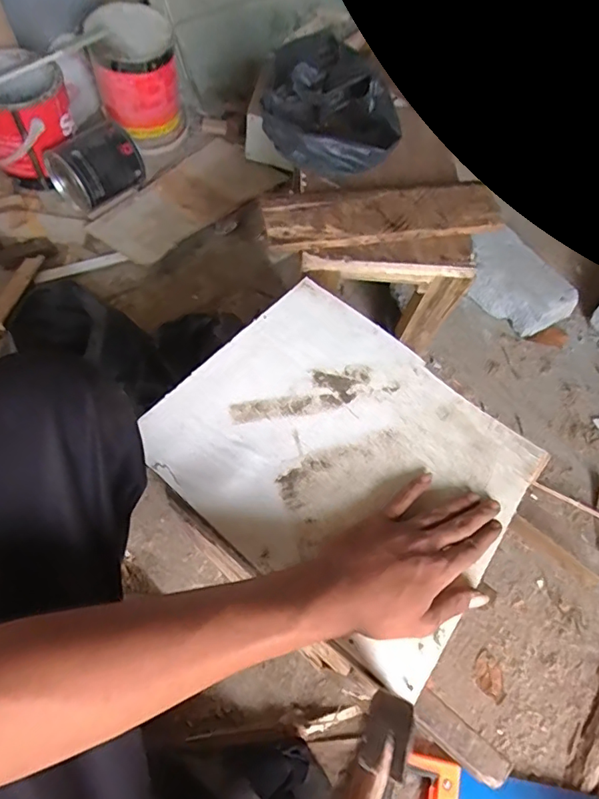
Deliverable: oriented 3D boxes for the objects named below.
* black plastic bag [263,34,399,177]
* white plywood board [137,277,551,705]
[{"bbox_3d":[0.038,-0.383,0.694,0.164,0.107,0.172,-6,64,-11],"label":"black plastic bag"},{"bbox_3d":[0.043,0.045,0.468,0.304,0.008,0.258,38,64,11],"label":"white plywood board"}]

